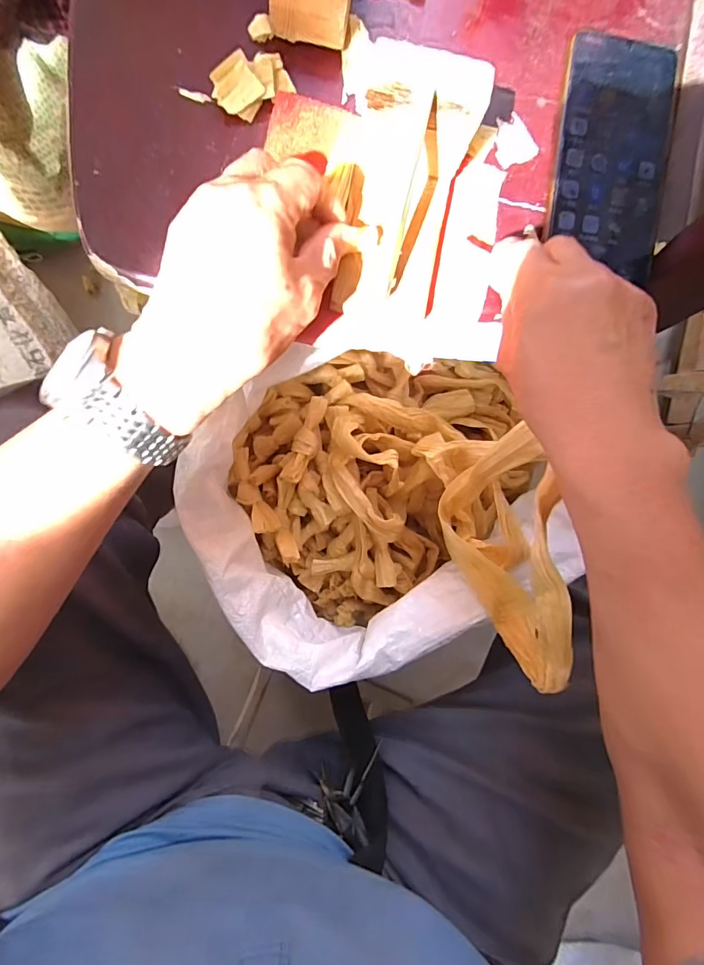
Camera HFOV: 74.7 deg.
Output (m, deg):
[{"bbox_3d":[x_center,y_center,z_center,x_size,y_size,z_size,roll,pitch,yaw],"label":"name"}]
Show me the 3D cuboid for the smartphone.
[{"bbox_3d":[0.172,-0.216,0.303,0.075,0.005,0.146,6,93,-4],"label":"smartphone"}]

